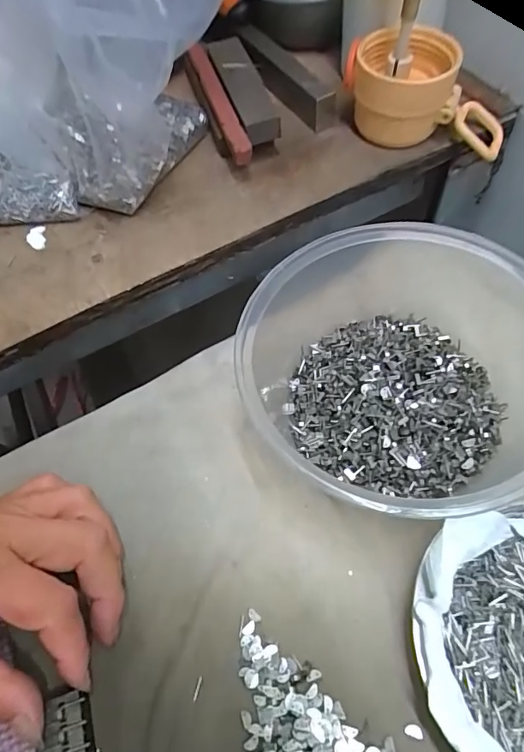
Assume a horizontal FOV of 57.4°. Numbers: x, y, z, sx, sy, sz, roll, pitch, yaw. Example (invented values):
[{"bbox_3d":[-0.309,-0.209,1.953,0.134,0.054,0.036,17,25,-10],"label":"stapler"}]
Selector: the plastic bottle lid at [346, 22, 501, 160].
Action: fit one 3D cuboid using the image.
[{"bbox_3d":[0.109,-0.185,0.315,0.109,0.054,0.056,8,61,9],"label":"plastic bottle lid"}]

